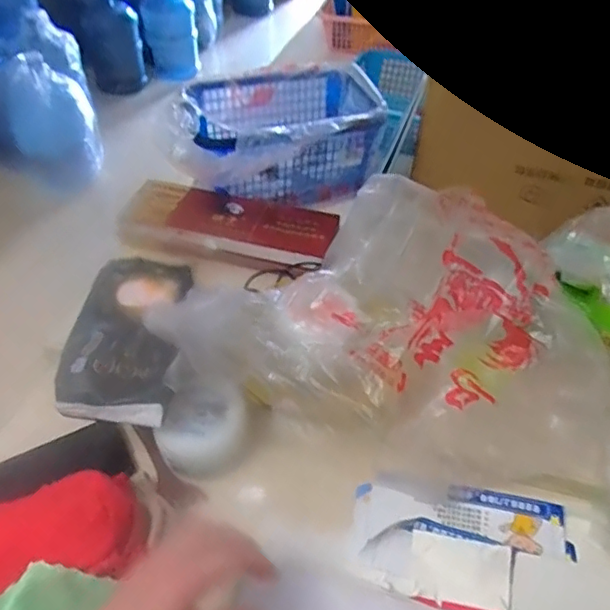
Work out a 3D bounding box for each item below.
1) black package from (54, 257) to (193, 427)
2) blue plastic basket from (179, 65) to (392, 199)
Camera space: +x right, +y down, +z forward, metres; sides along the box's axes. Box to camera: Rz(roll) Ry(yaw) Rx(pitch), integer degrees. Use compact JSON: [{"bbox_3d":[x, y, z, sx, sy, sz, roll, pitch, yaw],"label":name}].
[{"bbox_3d":[-0.178,0.027,0.556,0.105,0.036,0.187,0,47,-2],"label":"black package"},{"bbox_3d":[-0.037,-0.247,0.832,0.284,0.122,0.201,-12,48,-13],"label":"blue plastic basket"}]

